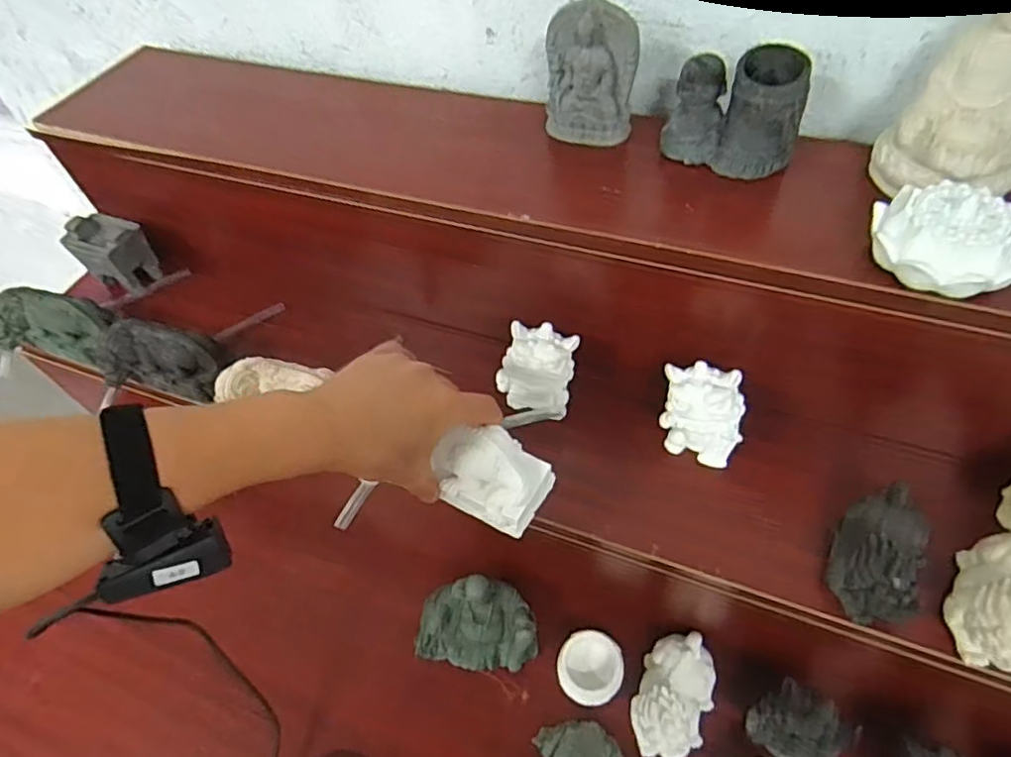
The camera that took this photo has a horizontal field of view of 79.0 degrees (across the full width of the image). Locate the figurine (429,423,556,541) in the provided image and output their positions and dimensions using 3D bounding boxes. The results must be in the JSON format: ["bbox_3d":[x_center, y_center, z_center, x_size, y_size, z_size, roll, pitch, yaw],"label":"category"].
[{"bbox_3d":[-0.013,0.075,0.500,0.104,0.070,0.053,38,19,3],"label":"figurine"}]

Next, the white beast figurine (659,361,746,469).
[{"bbox_3d":[0.185,0.035,0.585,0.074,0.089,0.049,14,55,15],"label":"white beast figurine"}]

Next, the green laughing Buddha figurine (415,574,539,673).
[{"bbox_3d":[-0.035,0.269,0.673,0.137,0.078,0.080,0,52,6],"label":"green laughing Buddha figurine"}]

